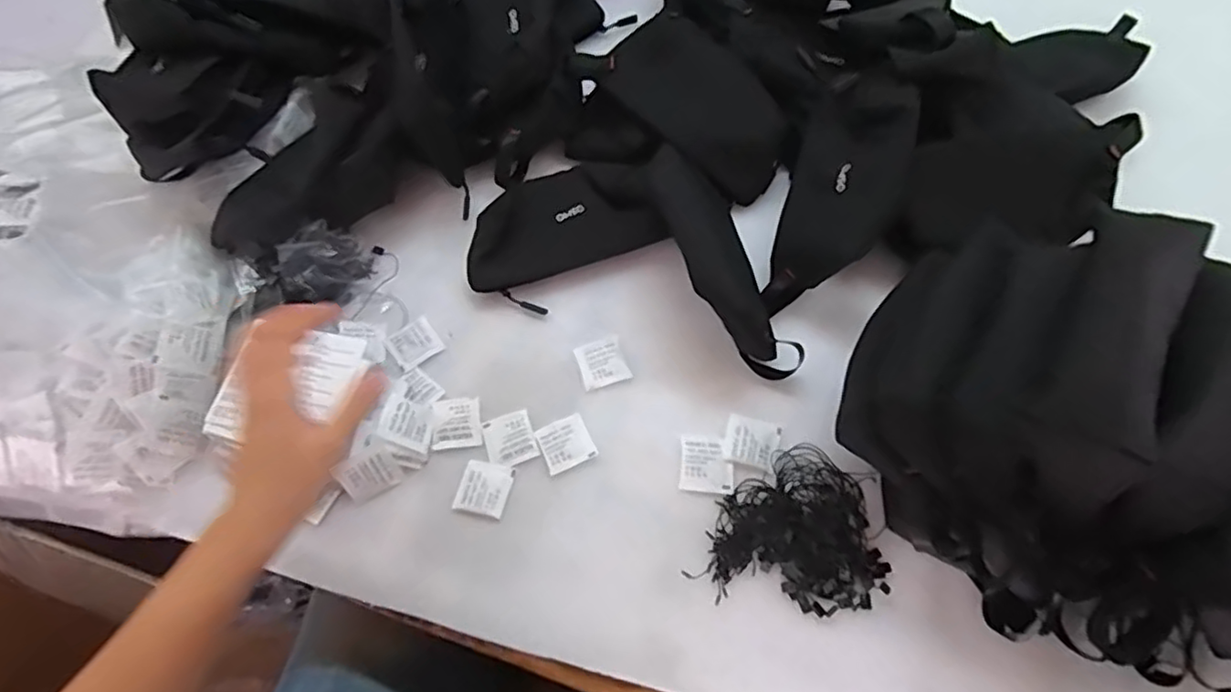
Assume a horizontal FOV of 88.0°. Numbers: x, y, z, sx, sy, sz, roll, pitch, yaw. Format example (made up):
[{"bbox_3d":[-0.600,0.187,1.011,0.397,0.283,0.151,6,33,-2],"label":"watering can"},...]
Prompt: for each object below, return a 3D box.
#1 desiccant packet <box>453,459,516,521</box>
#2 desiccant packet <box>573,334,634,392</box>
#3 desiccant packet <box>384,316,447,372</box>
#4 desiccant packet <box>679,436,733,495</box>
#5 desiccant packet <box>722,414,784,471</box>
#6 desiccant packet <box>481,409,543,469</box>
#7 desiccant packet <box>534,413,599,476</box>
[{"bbox_3d":[-0.100,0.110,0.487,0.039,0.004,0.039,13,67,9],"label":"desiccant packet"},{"bbox_3d":[-0.011,0.014,0.524,0.038,0.004,0.041,-18,66,-5],"label":"desiccant packet"},{"bbox_3d":[-0.171,-0.002,0.543,0.039,0.004,0.039,-36,68,-12],"label":"desiccant packet"},{"bbox_3d":[0.069,0.090,0.483,0.039,0.004,0.041,4,66,5],"label":"desiccant packet"},{"bbox_3d":[0.105,0.073,0.490,0.041,0.004,0.036,13,67,9],"label":"desiccant packet"},{"bbox_3d":[-0.083,0.073,0.500,0.038,0.004,0.042,-19,66,-6],"label":"desiccant packet"},{"bbox_3d":[-0.038,0.075,0.491,0.038,0.005,0.039,-23,66,-7],"label":"desiccant packet"}]

